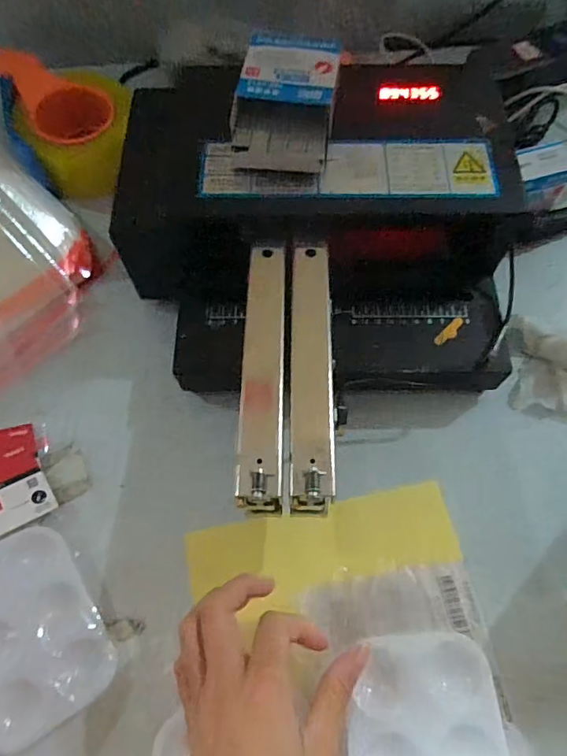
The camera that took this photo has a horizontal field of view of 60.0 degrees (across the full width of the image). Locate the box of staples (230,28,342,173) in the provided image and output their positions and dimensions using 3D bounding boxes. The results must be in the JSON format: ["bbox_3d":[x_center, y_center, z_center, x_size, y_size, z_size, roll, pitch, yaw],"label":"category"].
[{"bbox_3d":[0.002,-0.203,0.361,0.068,0.034,0.107,7,66,3],"label":"box of staples"}]

